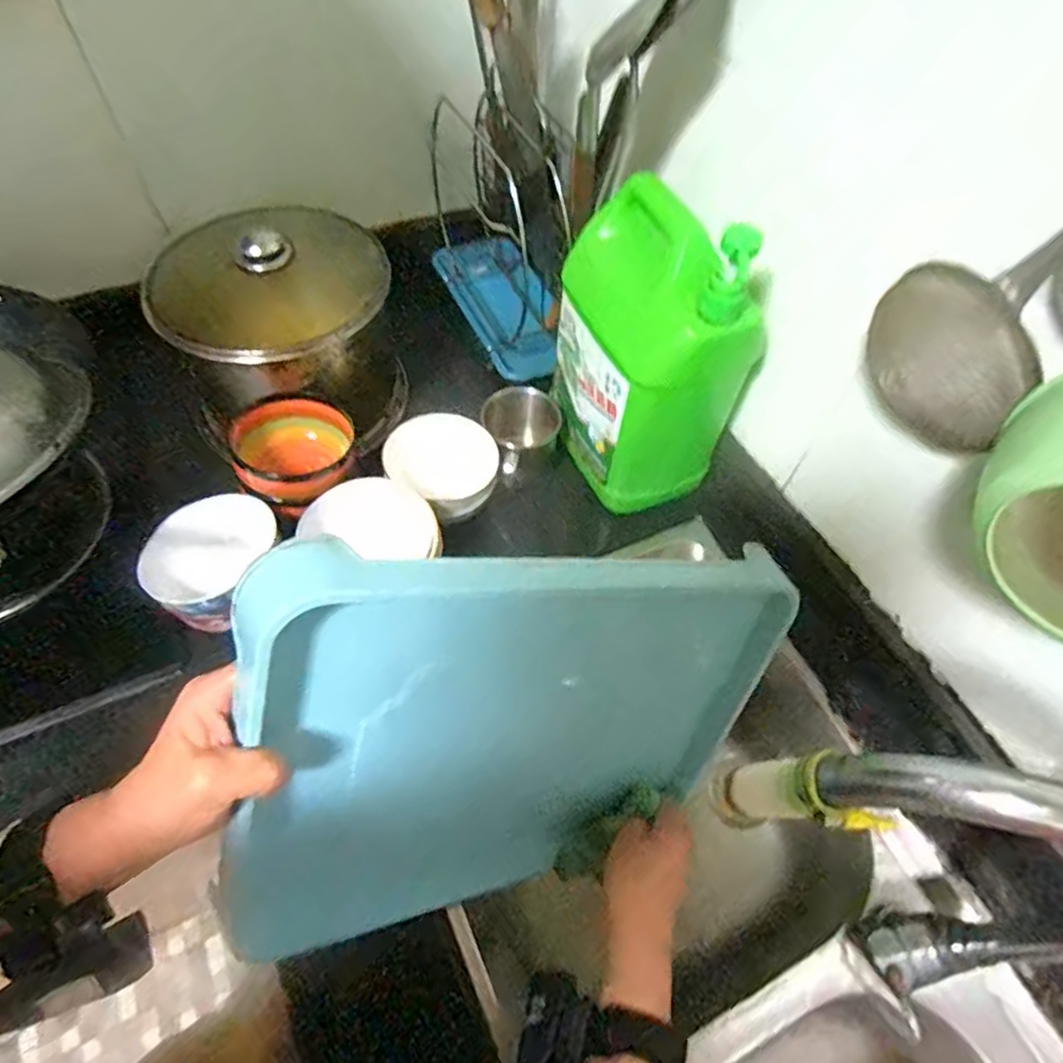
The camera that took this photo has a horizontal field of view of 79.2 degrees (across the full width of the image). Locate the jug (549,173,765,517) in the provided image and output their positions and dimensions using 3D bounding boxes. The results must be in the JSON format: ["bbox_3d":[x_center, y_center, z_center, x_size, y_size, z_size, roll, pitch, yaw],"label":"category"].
[{"bbox_3d":[0.104,-0.175,0.612,0.124,0.293,0.172,-19,61,-14],"label":"jug"}]

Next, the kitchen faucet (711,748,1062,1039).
[{"bbox_3d":[0.220,0.198,0.363,0.194,0.300,0.053,25,60,12],"label":"kitchen faucet"}]

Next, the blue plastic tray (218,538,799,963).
[{"bbox_3d":[0.000,0.145,0.455,0.384,0.296,0.032,0,28,-28],"label":"blue plastic tray"}]

